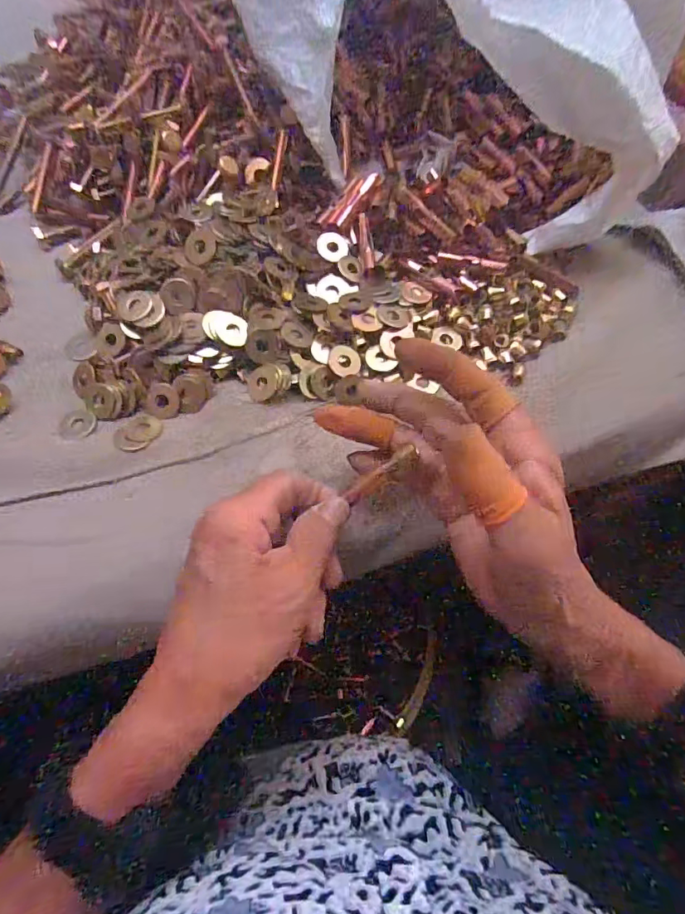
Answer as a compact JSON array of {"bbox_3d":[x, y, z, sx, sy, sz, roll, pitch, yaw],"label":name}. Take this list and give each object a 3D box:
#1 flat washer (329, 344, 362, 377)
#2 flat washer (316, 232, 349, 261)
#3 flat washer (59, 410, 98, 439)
[{"bbox_3d":[0.002,-0.060,0.308,0.020,0.004,0.020,2,80,-9],"label":"flat washer"},{"bbox_3d":[-0.006,-0.140,0.330,0.021,0.004,0.020,-3,81,-14],"label":"flat washer"},{"bbox_3d":[-0.157,-0.019,0.293,0.021,0.004,0.020,-1,63,2],"label":"flat washer"}]

